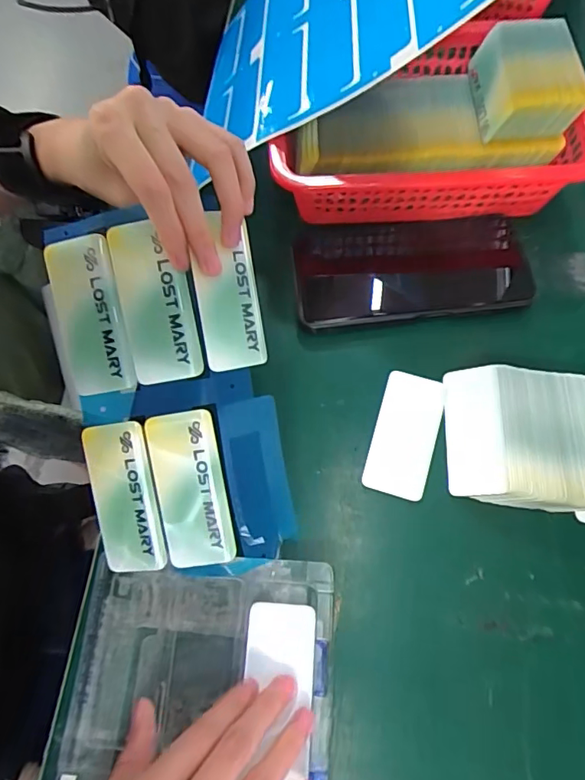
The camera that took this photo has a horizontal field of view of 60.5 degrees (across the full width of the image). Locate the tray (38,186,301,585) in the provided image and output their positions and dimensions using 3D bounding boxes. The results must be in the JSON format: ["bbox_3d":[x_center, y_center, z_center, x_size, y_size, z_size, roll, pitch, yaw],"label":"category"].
[{"bbox_3d":[-0.066,0.003,0.273,0.106,0.023,0.193,-9,94,3],"label":"tray"}]

